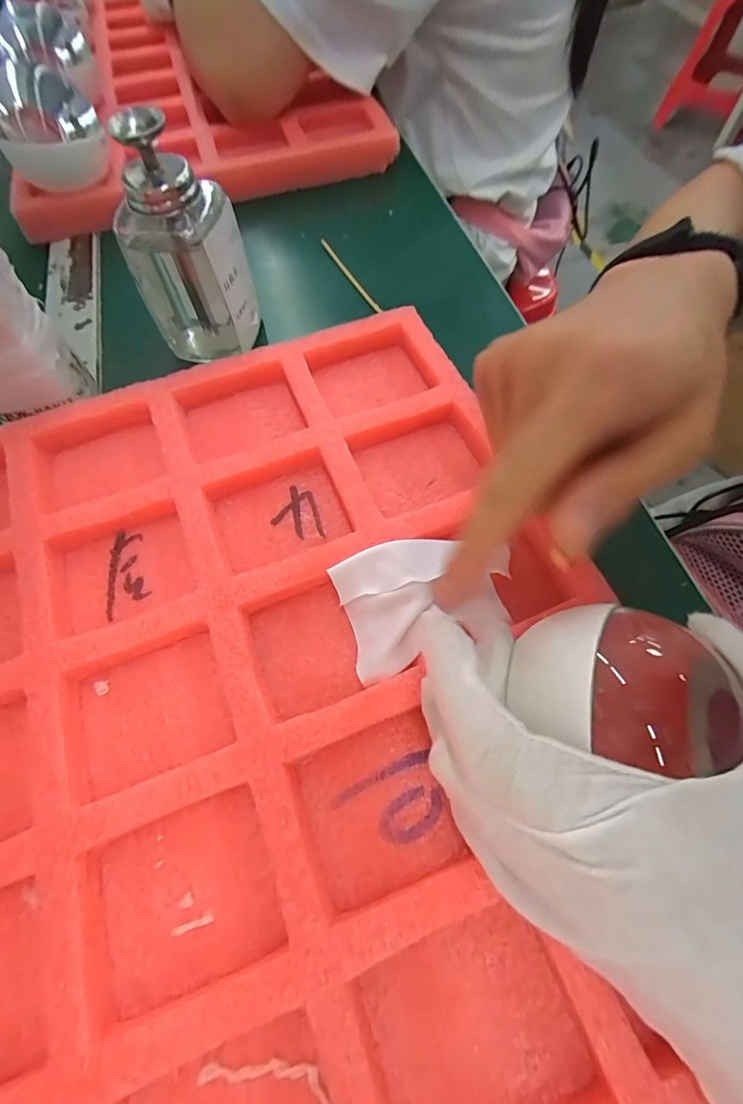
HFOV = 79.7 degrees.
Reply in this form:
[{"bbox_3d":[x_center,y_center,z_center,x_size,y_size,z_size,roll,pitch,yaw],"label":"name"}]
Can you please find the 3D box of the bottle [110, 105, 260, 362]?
[{"bbox_3d":[-0.111,-0.180,0.267,0.070,0.116,0.057,-24,65,-10],"label":"bottle"}]

